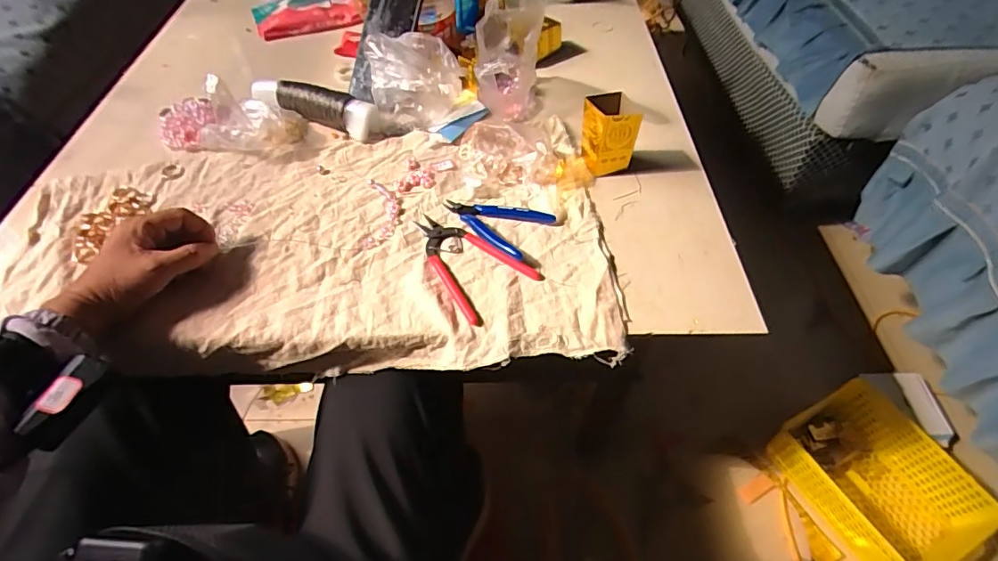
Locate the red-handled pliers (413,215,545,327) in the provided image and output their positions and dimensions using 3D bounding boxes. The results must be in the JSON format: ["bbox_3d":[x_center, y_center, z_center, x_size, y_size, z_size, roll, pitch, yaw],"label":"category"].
[{"bbox_3d":[-0.036,-0.023,0.524,0.089,0.008,0.143,-37,60,-25],"label":"red-handled pliers"}]

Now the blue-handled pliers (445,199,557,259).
[{"bbox_3d":[-0.005,-0.071,0.560,0.113,0.011,0.069,27,57,20],"label":"blue-handled pliers"}]

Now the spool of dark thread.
[{"bbox_3d":[-0.242,-0.232,0.657,0.172,0.039,0.047,20,55,13],"label":"spool of dark thread"}]

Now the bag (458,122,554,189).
[{"bbox_3d":[0.007,-0.157,0.600,0.105,0.050,0.089,-4,53,-4],"label":"bag"}]

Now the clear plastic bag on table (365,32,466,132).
[{"bbox_3d":[-0.094,-0.247,0.631,0.101,0.109,0.108,37,61,24],"label":"clear plastic bag on table"}]

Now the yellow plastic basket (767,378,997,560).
[{"bbox_3d":[0.625,0.336,0.840,0.218,0.105,0.276,-23,55,-16],"label":"yellow plastic basket"}]

